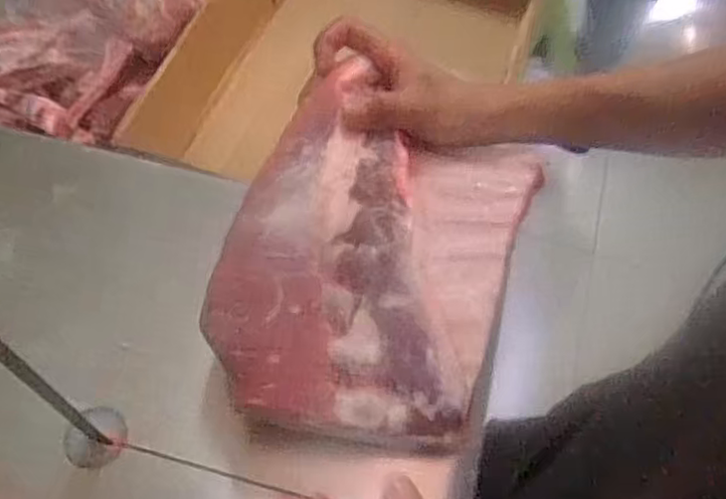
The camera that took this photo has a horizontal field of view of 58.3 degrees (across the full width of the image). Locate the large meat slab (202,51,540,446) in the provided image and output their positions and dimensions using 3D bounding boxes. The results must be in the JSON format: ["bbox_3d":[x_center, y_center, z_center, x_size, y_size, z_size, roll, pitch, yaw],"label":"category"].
[{"bbox_3d":[0.009,0.001,0.407,0.165,0.051,0.236,27,59,-6],"label":"large meat slab"}]

